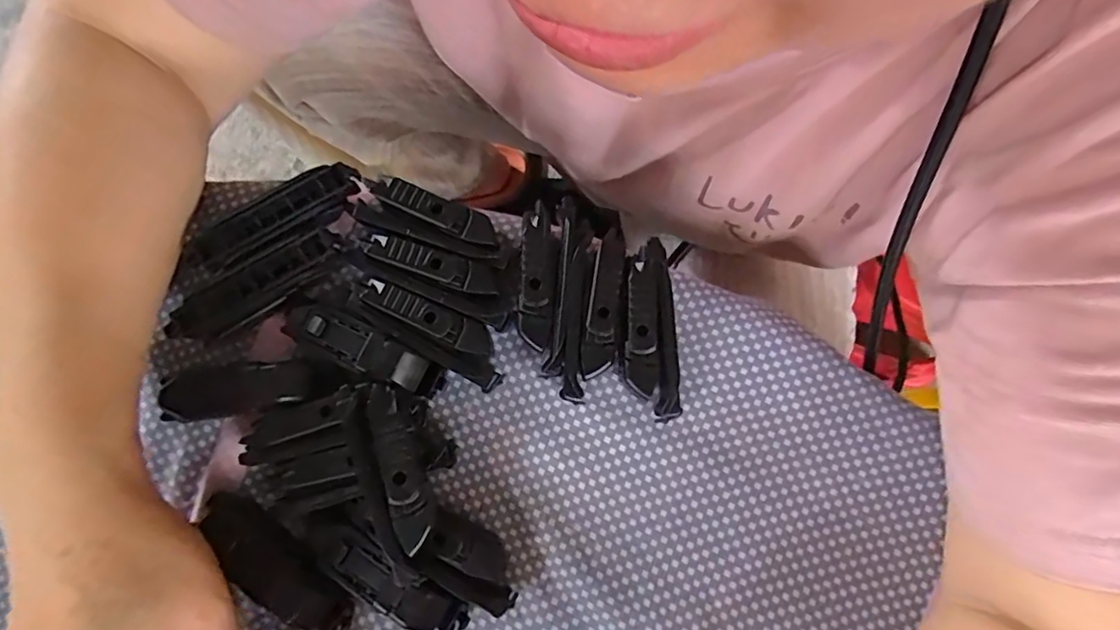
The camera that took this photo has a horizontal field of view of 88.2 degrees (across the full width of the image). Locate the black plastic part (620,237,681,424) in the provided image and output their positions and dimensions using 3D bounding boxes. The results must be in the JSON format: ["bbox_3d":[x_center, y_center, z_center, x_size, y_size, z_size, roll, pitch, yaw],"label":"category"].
[{"bbox_3d":[0.038,0.008,0.261,0.025,0.023,0.078,-4,82,-2],"label":"black plastic part"}]

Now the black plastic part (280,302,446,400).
[{"bbox_3d":[-0.087,0.015,0.259,0.073,0.025,0.018,24,82,2],"label":"black plastic part"}]

